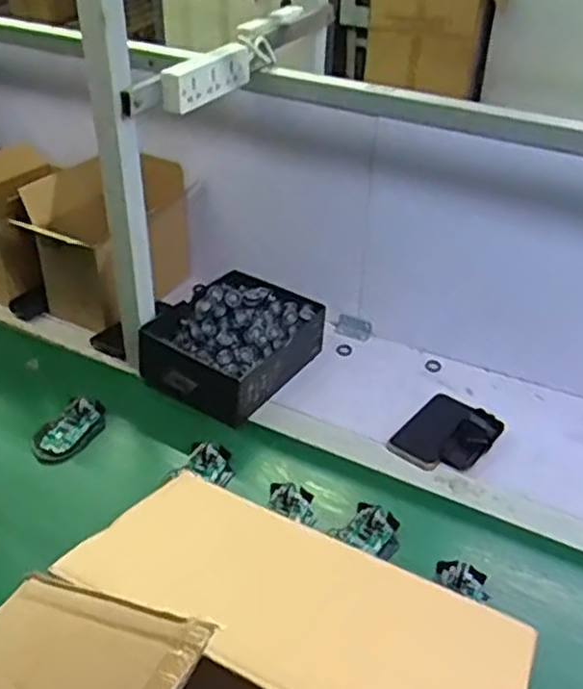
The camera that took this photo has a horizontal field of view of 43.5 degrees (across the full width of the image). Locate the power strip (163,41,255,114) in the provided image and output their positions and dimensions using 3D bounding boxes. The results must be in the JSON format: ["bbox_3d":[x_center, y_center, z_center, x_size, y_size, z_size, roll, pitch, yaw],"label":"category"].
[{"bbox_3d":[-0.114,-0.371,1.007,0.044,0.057,0.188,16,37,18],"label":"power strip"}]

